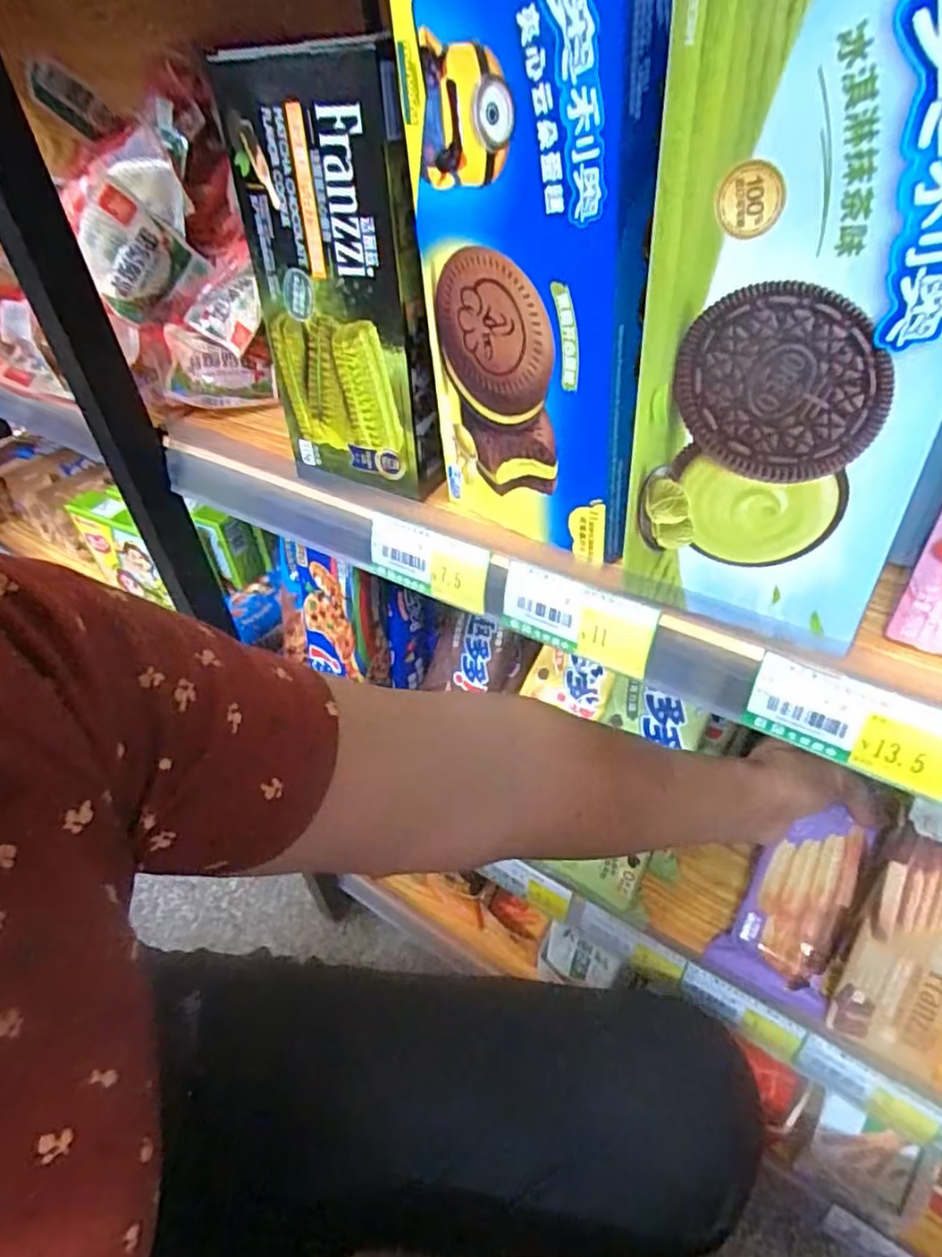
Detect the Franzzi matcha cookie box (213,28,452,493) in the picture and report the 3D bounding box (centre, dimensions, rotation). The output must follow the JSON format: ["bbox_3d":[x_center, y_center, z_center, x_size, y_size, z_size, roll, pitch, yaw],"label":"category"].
[{"bbox_3d":[-0.064,-0.165,0.347,0.090,0.186,0.049,23,50,29],"label":"Franzzi matcha cookie box"}]

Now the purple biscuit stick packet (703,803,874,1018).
[{"bbox_3d":[0.221,0.185,0.474,0.068,0.014,0.125,21,79,20],"label":"purple biscuit stick packet"}]

